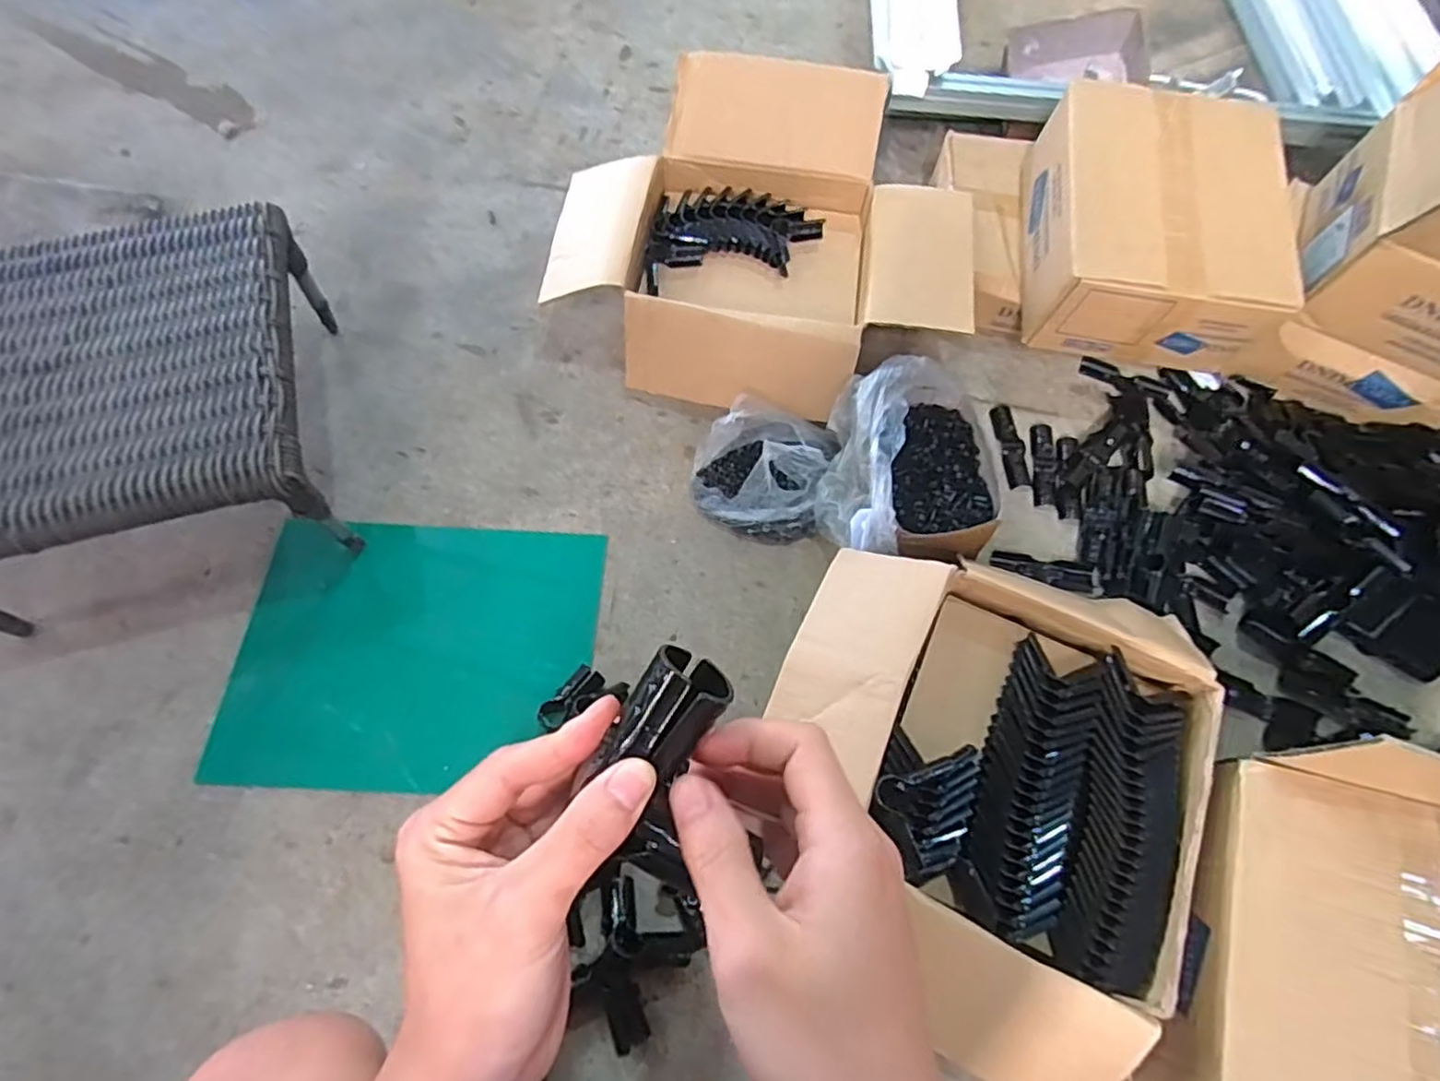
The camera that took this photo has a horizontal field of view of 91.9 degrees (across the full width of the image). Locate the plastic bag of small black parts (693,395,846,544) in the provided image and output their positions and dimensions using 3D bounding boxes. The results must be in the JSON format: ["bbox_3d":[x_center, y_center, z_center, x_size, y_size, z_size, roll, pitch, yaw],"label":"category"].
[{"bbox_3d":[0.054,-0.092,0.894,0.171,0.089,0.157,12,65,3],"label":"plastic bag of small black parts"}]

